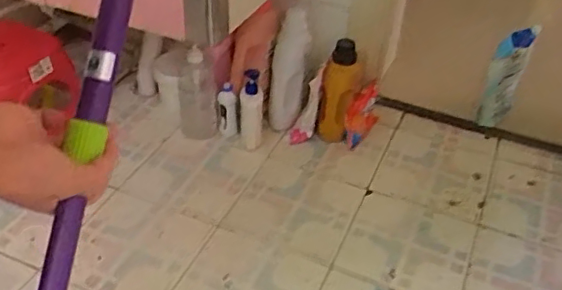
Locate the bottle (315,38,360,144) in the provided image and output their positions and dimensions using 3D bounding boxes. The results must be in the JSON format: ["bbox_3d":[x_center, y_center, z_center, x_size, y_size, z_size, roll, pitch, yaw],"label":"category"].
[{"bbox_3d":[0.138,-0.126,1.413,0.082,0.242,0.063,12,-3,11],"label":"bottle"}]

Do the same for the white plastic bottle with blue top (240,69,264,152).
[{"bbox_3d":[-0.069,-0.082,1.385,0.053,0.185,0.033,-2,9,-6],"label":"white plastic bottle with blue top"}]

